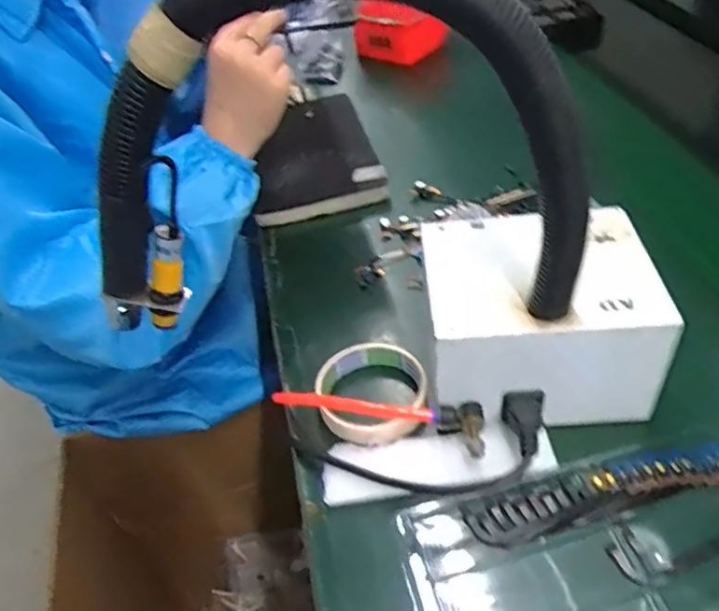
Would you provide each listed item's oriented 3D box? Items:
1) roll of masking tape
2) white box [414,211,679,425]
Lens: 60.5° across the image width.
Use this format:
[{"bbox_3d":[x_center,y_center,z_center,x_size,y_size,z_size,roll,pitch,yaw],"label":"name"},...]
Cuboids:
[{"bbox_3d":[0.011,0.066,0.491,0.090,0.023,0.093,-3,43,3],"label":"roll of masking tape"},{"bbox_3d":[0.131,0.010,0.467,0.159,0.114,0.121,-1,43,5],"label":"white box"}]

